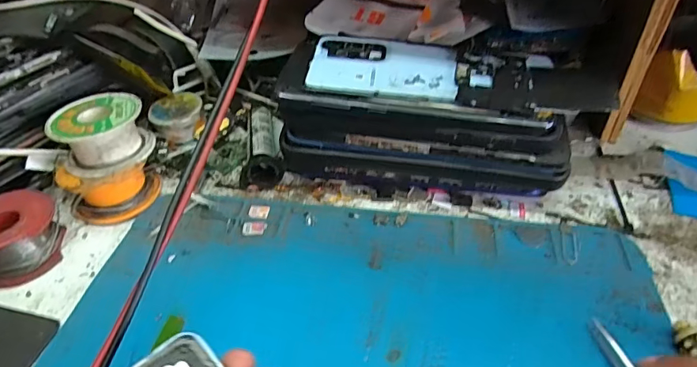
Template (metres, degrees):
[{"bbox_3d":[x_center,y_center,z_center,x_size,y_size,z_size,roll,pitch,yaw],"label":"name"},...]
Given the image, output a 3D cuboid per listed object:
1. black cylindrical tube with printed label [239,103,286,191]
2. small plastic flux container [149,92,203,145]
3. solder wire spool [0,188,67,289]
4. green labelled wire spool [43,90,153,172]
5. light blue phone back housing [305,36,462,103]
[{"bbox_3d":[-0.058,-0.026,0.322,0.027,0.022,0.068,-5,42,-2],"label":"black cylindrical tube with printed label"},{"bbox_3d":[-0.129,-0.050,0.346,0.035,0.021,0.035,-2,42,1],"label":"small plastic flux container"},{"bbox_3d":[-0.193,0.031,0.265,0.050,0.029,0.050,-2,42,1],"label":"solder wire spool"},{"bbox_3d":[-0.153,-0.033,0.287,0.050,0.027,0.049,-2,42,1],"label":"green labelled wire spool"},{"bbox_3d":[0.021,-0.072,0.280,0.086,0.008,0.070,4,43,8],"label":"light blue phone back housing"}]

